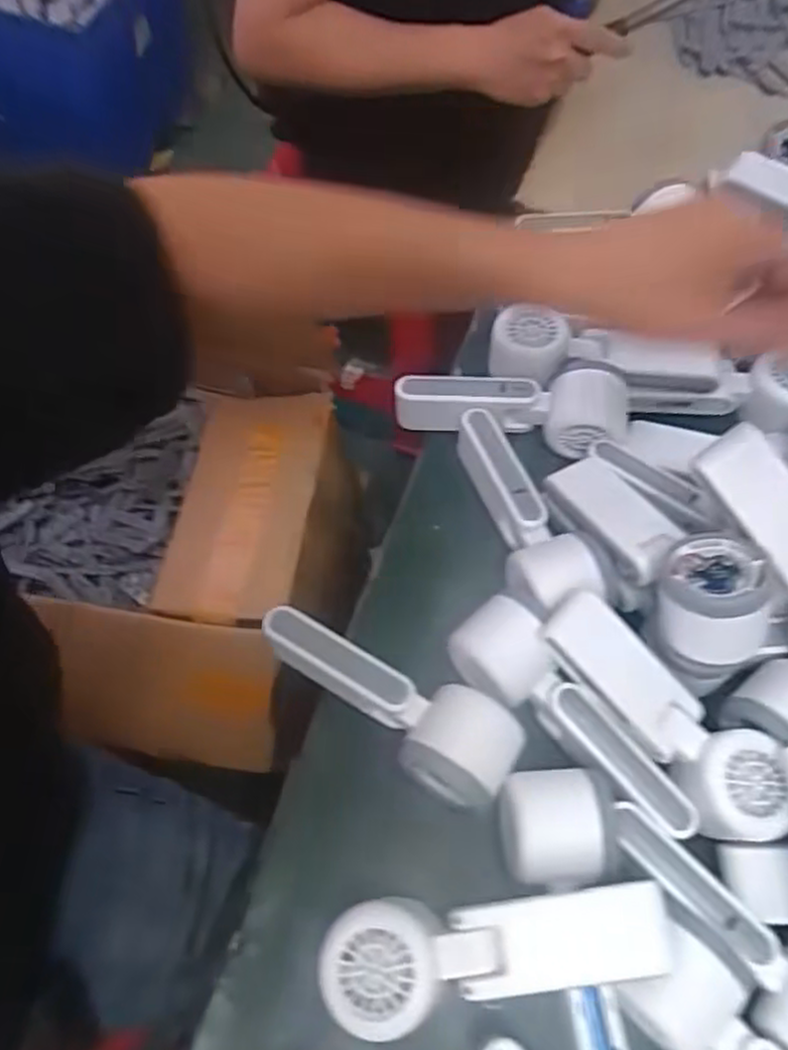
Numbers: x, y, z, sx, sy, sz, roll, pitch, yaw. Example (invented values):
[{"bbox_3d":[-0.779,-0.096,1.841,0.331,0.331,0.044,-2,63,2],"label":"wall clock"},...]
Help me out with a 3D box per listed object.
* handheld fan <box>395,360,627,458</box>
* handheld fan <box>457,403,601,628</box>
[{"bbox_3d":[0.085,-0.086,0.544,0.170,0.050,0.065,8,64,1],"label":"handheld fan"},{"bbox_3d":[0.089,-0.008,0.493,0.057,0.053,0.167,-9,65,-7],"label":"handheld fan"}]

